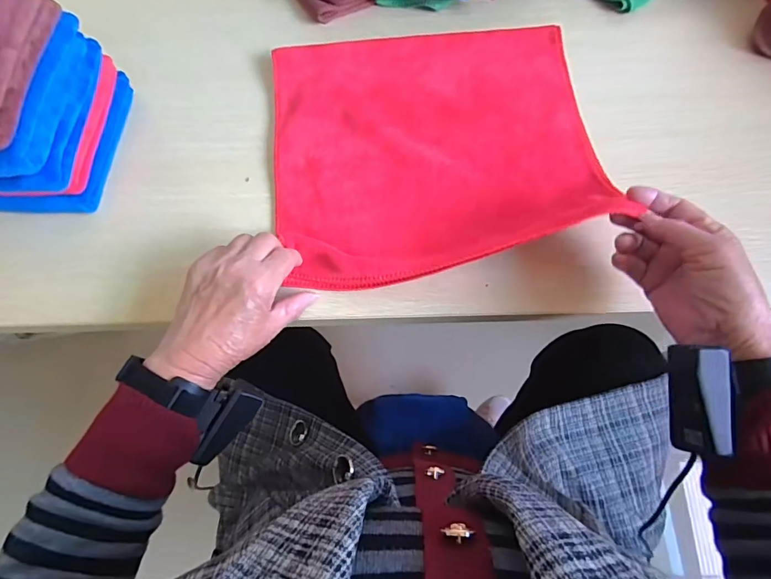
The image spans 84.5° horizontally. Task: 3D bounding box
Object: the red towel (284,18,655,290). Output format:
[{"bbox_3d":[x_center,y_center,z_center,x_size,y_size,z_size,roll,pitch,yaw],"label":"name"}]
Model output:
[{"bbox_3d":[0.051,-0.160,0.445,0.331,0.036,0.309,-9,67,-4],"label":"red towel"}]

